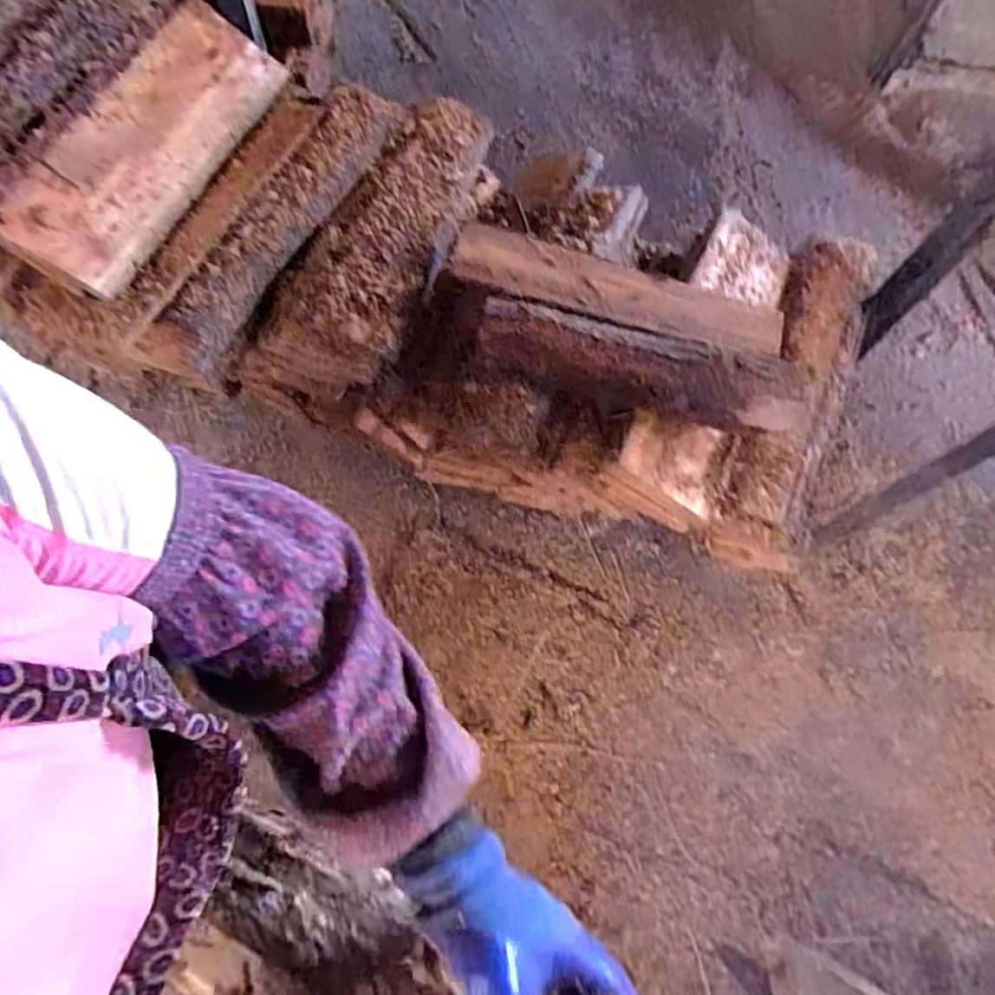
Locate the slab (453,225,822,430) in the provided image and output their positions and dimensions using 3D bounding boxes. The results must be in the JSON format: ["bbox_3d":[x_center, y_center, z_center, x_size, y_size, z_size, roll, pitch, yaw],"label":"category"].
[{"bbox_3d":[0.189,-0.235,0.975,0.534,0.077,0.219,14,71,2],"label":"slab"}]

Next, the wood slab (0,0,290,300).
[{"bbox_3d":[-0.493,-0.517,0.965,0.195,0.035,0.500,30,72,7],"label":"wood slab"}]

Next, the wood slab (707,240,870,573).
[{"bbox_3d":[0.471,-0.160,1.082,0.143,0.152,0.551,22,73,5],"label":"wood slab"}]

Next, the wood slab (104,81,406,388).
[{"bbox_3d":[-0.342,-0.397,0.975,0.155,0.064,0.522,36,83,-14],"label":"wood slab"}]

